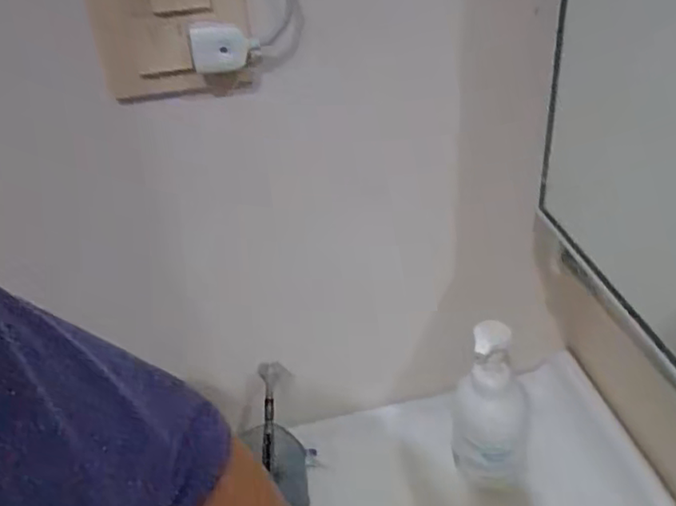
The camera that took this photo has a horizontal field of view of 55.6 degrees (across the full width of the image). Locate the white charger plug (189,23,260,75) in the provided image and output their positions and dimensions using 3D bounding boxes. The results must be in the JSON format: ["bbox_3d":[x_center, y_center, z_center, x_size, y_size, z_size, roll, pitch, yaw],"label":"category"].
[{"bbox_3d":[-0.090,-0.166,0.504,0.050,0.042,0.023,-8,45,-2],"label":"white charger plug"}]

